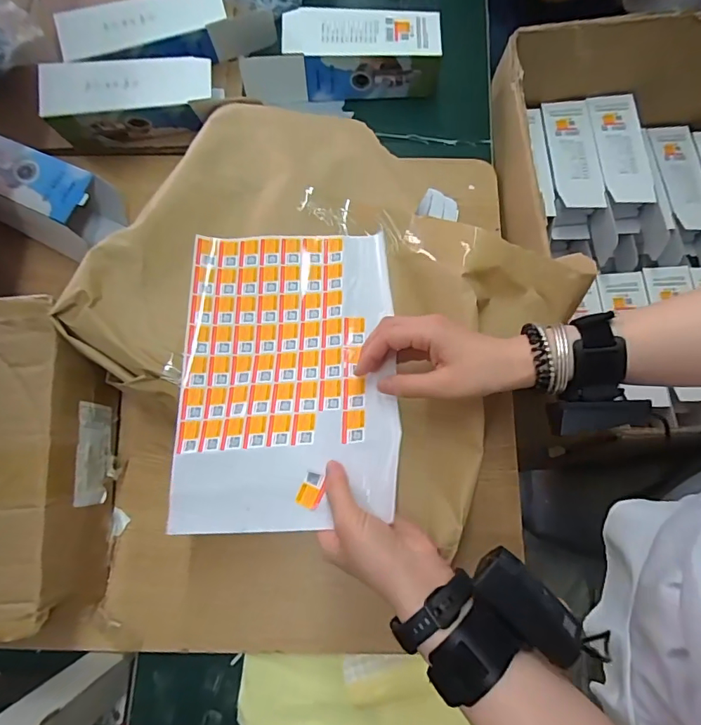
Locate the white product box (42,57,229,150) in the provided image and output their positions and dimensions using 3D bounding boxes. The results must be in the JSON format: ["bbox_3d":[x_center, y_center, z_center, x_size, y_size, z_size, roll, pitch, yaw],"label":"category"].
[{"bbox_3d":[-0.274,-0.332,0.600,0.207,0.072,0.071,-6,77,0],"label":"white product box"}]

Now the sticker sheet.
[{"bbox_3d":[-0.062,0.000,0.431,0.200,0.023,0.286,-5,65,10],"label":"sticker sheet"}]

